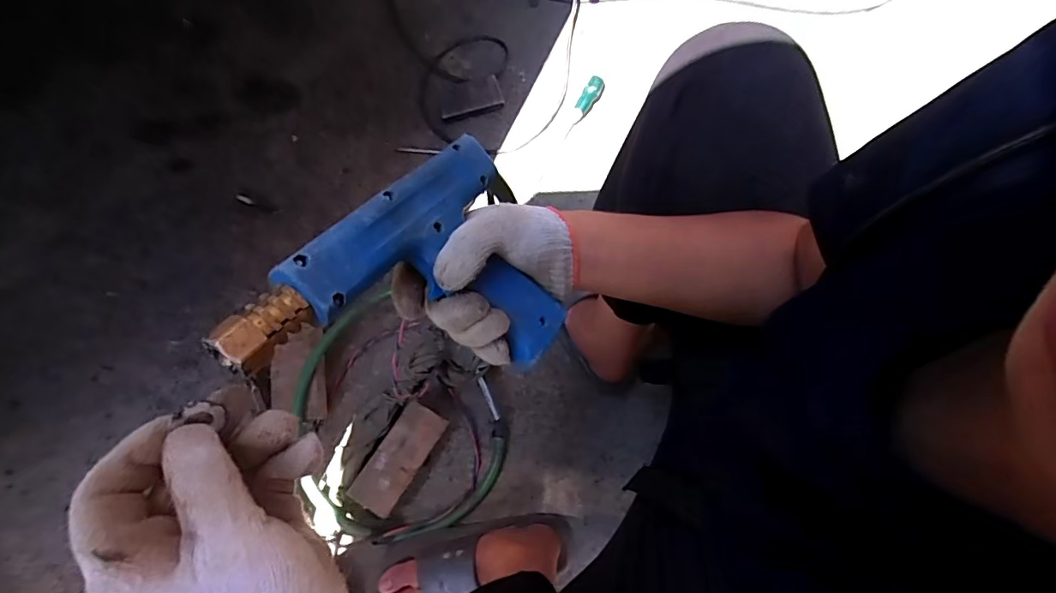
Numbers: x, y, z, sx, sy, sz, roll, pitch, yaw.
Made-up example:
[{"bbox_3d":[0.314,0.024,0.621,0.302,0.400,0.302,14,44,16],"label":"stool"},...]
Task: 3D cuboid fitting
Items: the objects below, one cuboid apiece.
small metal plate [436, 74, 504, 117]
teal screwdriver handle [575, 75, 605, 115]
[{"bbox_3d":[-0.105,-0.359,0.863,0.111,0.018,0.060,-13,81,0],"label":"small metal plate"},{"bbox_3d":[0.116,-0.374,0.898,0.031,0.027,0.072,27,75,0],"label":"teal screwdriver handle"}]

